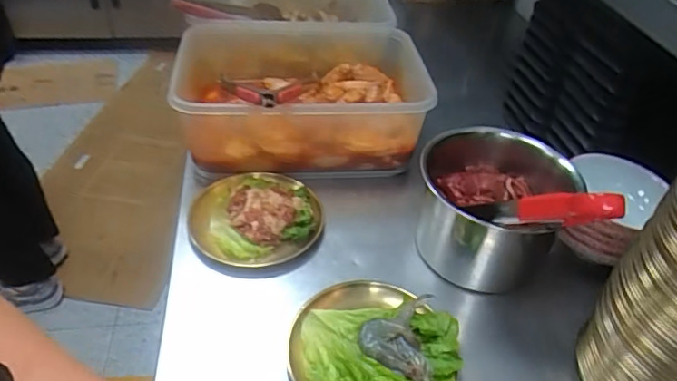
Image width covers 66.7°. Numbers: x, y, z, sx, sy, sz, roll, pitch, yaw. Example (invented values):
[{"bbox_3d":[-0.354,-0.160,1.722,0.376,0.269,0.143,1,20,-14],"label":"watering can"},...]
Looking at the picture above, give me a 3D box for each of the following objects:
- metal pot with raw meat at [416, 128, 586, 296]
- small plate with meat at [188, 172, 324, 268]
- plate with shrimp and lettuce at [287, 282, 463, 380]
[{"bbox_3d":[0.166,0.014,0.585,0.151,0.123,0.160,3,41,-3],"label":"metal pot with raw meat"},{"bbox_3d":[-0.102,0.028,0.646,0.164,0.033,0.156,0,42,-6],"label":"small plate with meat"},{"bbox_3d":[0.034,0.159,0.512,0.161,0.031,0.148,3,41,-3],"label":"plate with shrimp and lettuce"}]

